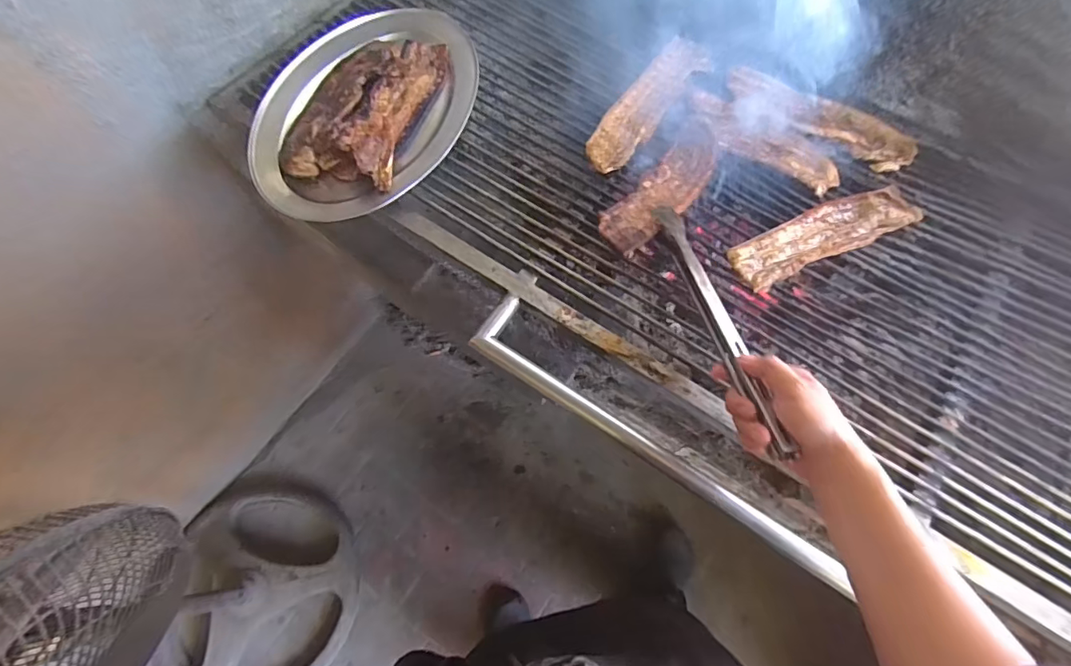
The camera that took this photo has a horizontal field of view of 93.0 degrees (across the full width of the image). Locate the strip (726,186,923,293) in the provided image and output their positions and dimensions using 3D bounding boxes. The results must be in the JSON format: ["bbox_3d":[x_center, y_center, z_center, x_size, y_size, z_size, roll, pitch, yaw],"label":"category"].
[{"bbox_3d":[0.374,-0.131,0.656,0.269,0.015,0.071,-23,71,-11],"label":"strip"}]

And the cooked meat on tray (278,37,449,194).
[{"bbox_3d":[-0.225,-0.308,0.685,0.151,0.042,0.271,15,69,4],"label":"cooked meat on tray"}]

